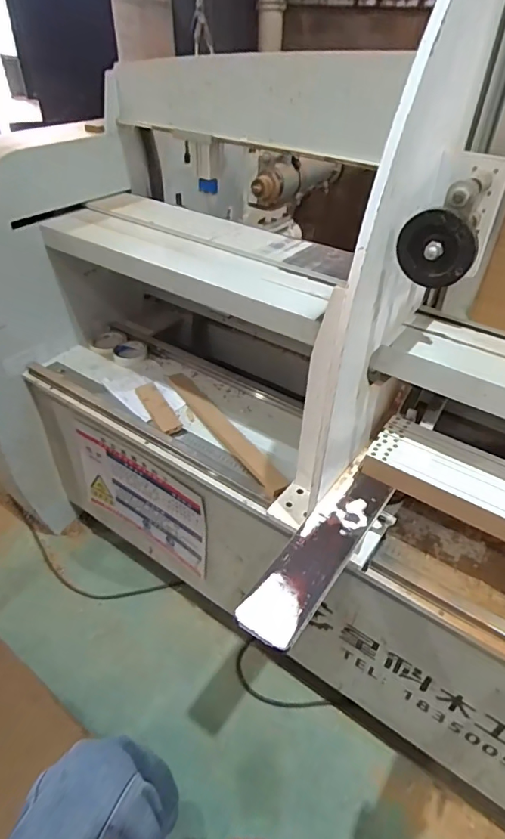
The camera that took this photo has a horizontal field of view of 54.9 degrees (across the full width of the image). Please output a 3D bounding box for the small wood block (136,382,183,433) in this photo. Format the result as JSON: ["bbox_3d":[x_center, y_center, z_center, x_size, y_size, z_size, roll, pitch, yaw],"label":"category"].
[{"bbox_3d":[-0.199,-0.025,1.034,0.046,0.012,0.173,-20,45,-24],"label":"small wood block"}]

